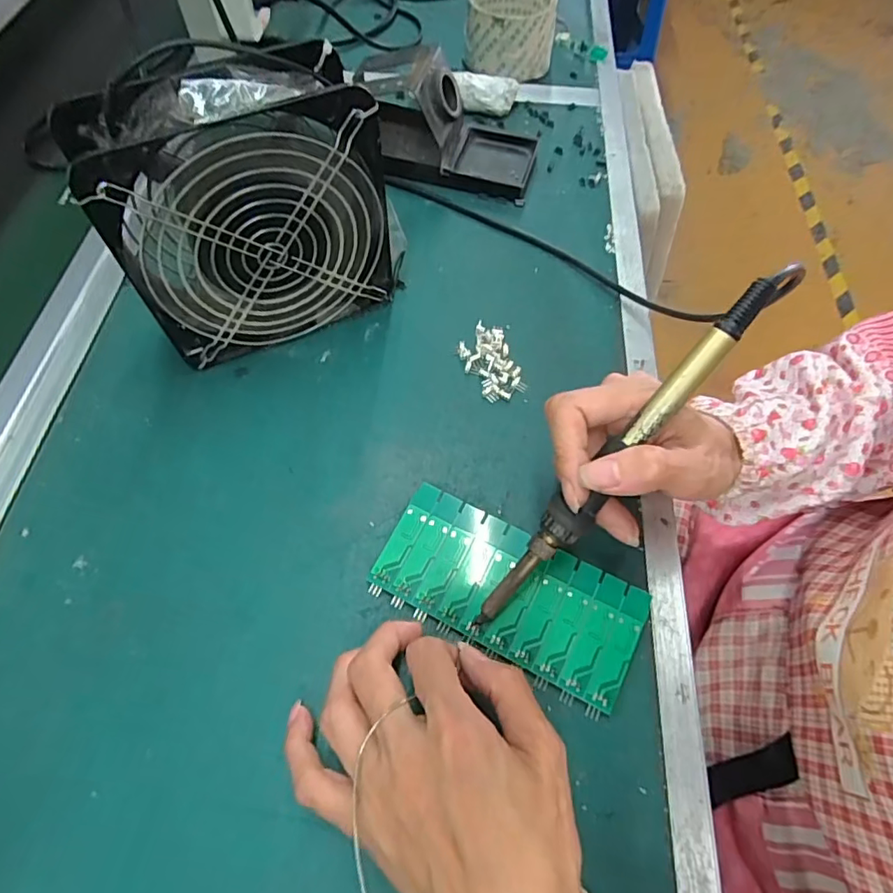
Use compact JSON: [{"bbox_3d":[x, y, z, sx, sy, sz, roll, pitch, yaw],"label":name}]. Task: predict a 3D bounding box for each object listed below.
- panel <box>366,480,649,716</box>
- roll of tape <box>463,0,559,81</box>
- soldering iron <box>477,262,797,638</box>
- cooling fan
[{"bbox_3d":[0.033,0.076,0.286,0.137,0.008,0.062,25,64,13],"label":"panel"},{"bbox_3d":[0.062,-0.405,0.523,0.083,0.057,0.083,5,62,1],"label":"roll of tape"},{"bbox_3d":[0.076,0.009,0.244,0.017,0.014,0.213,42,106,19],"label":"soldering iron"},{"bbox_3d":[-0.112,-0.134,0.320,0.157,0.155,0.059,-24,65,-13],"label":"cooling fan"}]

